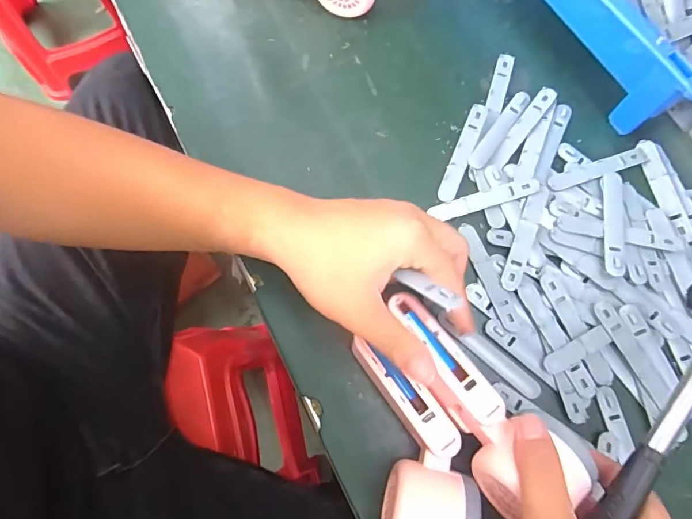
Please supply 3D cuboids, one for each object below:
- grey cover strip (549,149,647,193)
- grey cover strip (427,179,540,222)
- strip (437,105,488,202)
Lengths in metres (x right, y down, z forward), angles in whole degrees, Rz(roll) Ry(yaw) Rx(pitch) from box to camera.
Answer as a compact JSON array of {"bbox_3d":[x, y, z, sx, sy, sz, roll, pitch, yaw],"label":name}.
[{"bbox_3d":[0.218,-0.078,0.384,0.096,0.005,0.015,-18,76,-6],"label":"grey cover strip"},{"bbox_3d":[0.118,-0.050,0.377,0.088,0.004,0.015,-16,83,4],"label":"grey cover strip"},{"bbox_3d":[0.104,-0.094,0.393,0.016,0.008,0.096,23,75,5],"label":"strip"}]

